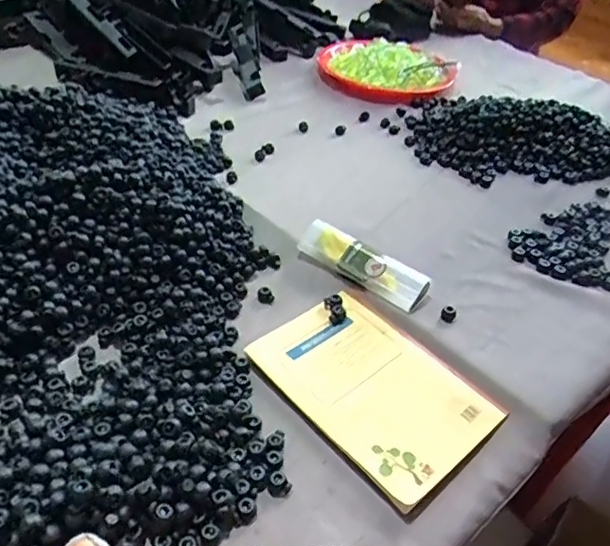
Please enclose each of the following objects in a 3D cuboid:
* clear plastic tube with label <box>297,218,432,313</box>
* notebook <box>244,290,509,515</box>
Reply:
[{"bbox_3d":[0.060,-0.009,0.609,0.153,0.034,0.036,32,46,27],"label":"clear plastic tube with label"},{"bbox_3d":[0.062,0.098,0.511,0.136,0.010,0.199,-28,49,-33],"label":"notebook"}]

